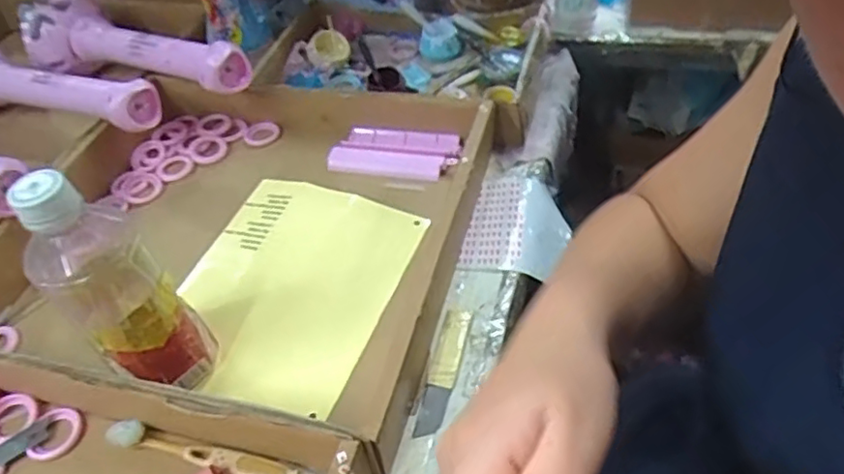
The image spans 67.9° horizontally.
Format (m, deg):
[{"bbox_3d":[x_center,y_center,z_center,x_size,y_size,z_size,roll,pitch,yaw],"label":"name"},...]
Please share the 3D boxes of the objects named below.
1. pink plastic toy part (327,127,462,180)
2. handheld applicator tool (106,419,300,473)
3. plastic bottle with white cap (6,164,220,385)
[{"bbox_3d":[-0.026,-0.084,0.606,0.123,0.008,0.058,4,48,11],"label":"pink plastic toy part"},{"bbox_3d":[-0.144,0.142,0.410,0.137,0.012,0.016,8,49,14],"label":"handheld applicator tool"},{"bbox_3d":[-0.189,0.037,0.396,0.066,0.180,0.049,-36,53,-27],"label":"plastic bottle with white cap"}]

